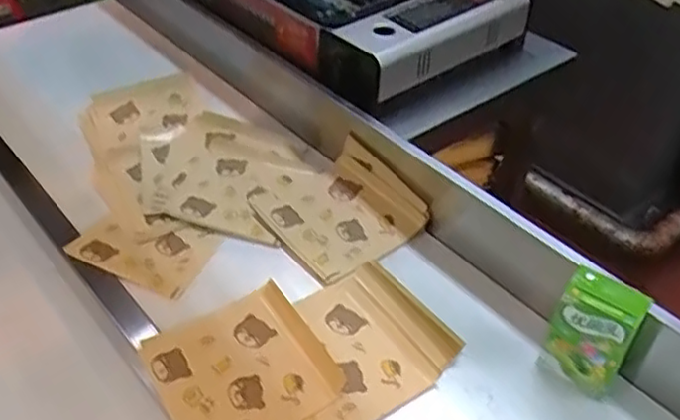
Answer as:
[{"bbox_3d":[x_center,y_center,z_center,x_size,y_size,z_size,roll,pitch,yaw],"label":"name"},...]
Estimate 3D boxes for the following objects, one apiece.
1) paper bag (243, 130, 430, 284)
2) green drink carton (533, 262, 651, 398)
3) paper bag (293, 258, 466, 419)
[{"bbox_3d":[-0.007,-0.008,0.801,0.157,0.042,0.179,-26,49,-28],"label":"paper bag"},{"bbox_3d":[0.223,0.108,0.603,0.063,0.097,0.048,30,49,27],"label":"green drink carton"},{"bbox_3d":[0.012,0.129,0.657,0.177,0.006,0.150,-25,48,-27],"label":"paper bag"}]

